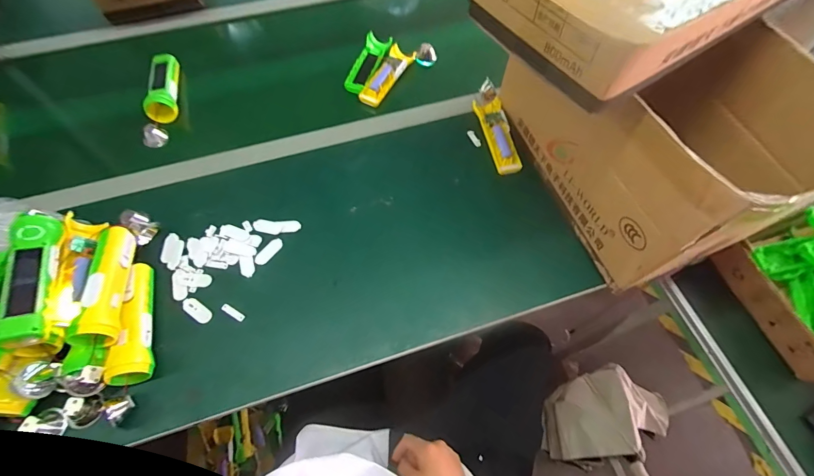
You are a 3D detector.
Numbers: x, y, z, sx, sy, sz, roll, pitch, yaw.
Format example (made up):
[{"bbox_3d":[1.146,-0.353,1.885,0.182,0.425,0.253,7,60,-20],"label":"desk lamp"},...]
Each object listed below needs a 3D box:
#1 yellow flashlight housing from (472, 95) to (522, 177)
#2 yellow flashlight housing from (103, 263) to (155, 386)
[{"bbox_3d":[0.168,-0.191,0.680,0.051,0.025,0.162,-11,63,-6],"label":"yellow flashlight housing"},{"bbox_3d":[-0.367,0.111,0.508,0.042,0.051,0.159,-14,55,-6],"label":"yellow flashlight housing"}]

